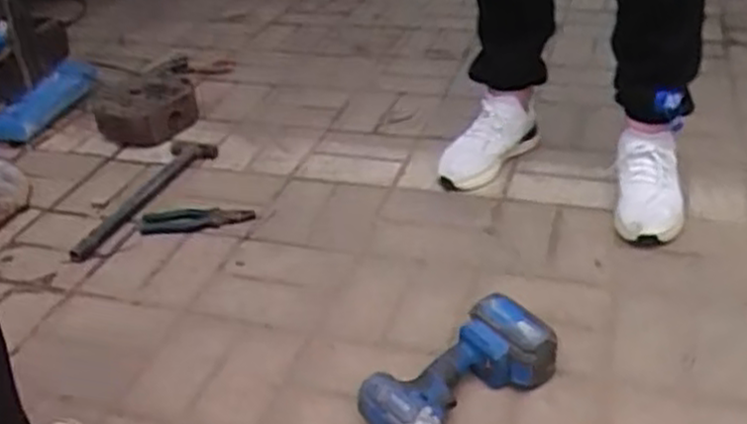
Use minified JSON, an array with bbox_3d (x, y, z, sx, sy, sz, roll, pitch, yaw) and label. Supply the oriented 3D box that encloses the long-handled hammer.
[{"bbox_3d":[-0.420,-0.031,1.448,0.104,0.048,0.365,14,38,26],"label":"long-handled hammer"}]

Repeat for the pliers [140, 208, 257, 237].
[{"bbox_3d":[-0.310,0.010,1.394,0.199,0.020,0.074,-6,33,0],"label":"pliers"}]

